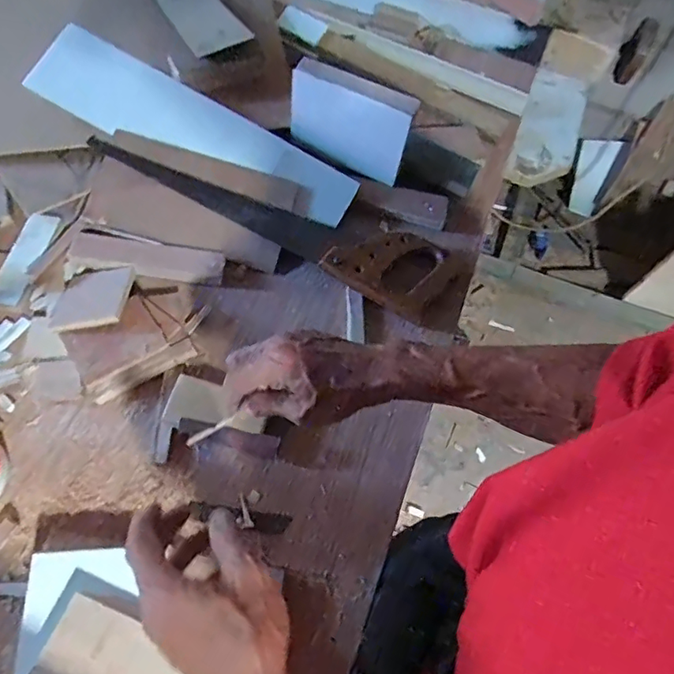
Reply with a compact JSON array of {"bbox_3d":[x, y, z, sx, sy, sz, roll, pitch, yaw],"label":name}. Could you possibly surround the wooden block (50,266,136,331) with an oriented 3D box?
[{"bbox_3d":[-0.259,-0.042,0.570,0.077,0.011,0.085,-8,50,8],"label":"wooden block"}]

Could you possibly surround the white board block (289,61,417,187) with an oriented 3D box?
[{"bbox_3d":[0.016,-0.256,0.645,0.145,0.118,0.022,23,63,5],"label":"white board block"}]

